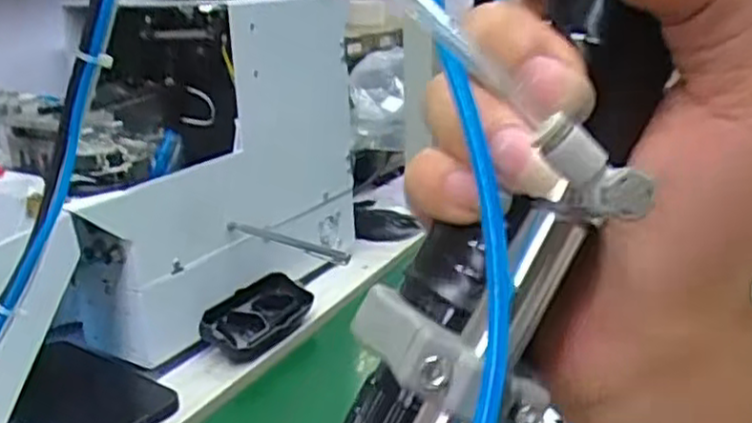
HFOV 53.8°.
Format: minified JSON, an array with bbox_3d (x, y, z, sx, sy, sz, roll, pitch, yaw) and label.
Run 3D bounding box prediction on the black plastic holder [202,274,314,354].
[{"bbox_3d":[-0.098,0.088,0.629,0.056,0.021,0.107,31,33,13],"label":"black plastic holder"}]

